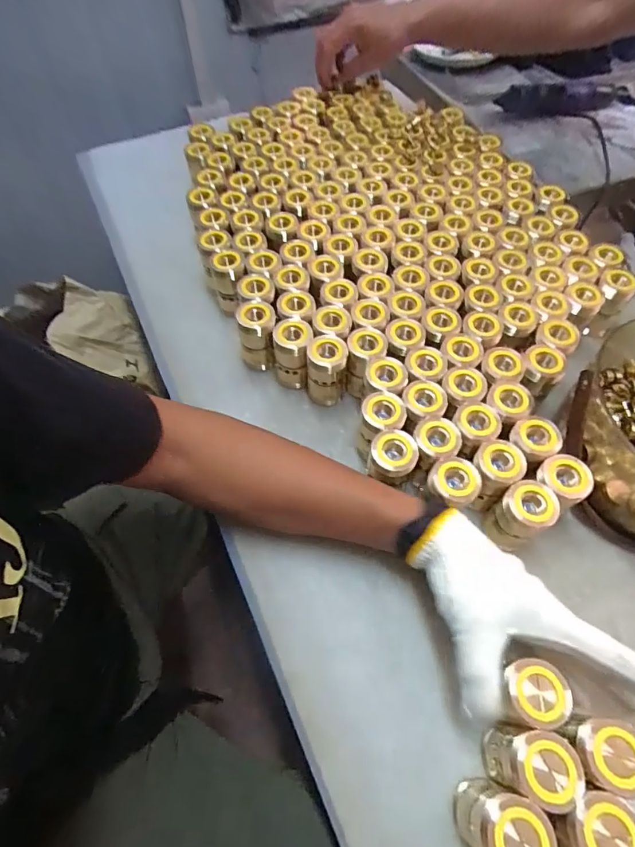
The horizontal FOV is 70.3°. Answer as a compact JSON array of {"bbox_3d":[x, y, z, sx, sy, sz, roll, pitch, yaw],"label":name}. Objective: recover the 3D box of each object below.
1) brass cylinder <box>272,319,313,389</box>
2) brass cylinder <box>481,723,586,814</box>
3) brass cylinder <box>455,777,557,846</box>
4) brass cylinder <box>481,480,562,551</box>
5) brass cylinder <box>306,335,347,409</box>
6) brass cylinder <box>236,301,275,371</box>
[{"bbox_3d":[-0.025,-0.073,0.475,0.042,0.068,0.039,-3,60,0],"label":"brass cylinder"},{"bbox_3d":[0.142,0.227,0.302,0.040,0.076,0.039,-1,60,2],"label":"brass cylinder"},{"bbox_3d":[0.115,0.254,0.285,0.038,0.079,0.038,-1,60,2],"label":"brass cylinder"},{"bbox_3d":[0.171,0.075,0.380,0.036,0.056,0.041,-28,62,-13],"label":"brass cylinder"},{"bbox_3d":[0.010,-0.053,0.463,0.037,0.064,0.040,-1,60,2],"label":"brass cylinder"},{"bbox_3d":[-0.064,-0.093,0.490,0.039,0.069,0.037,-8,60,-2],"label":"brass cylinder"}]

